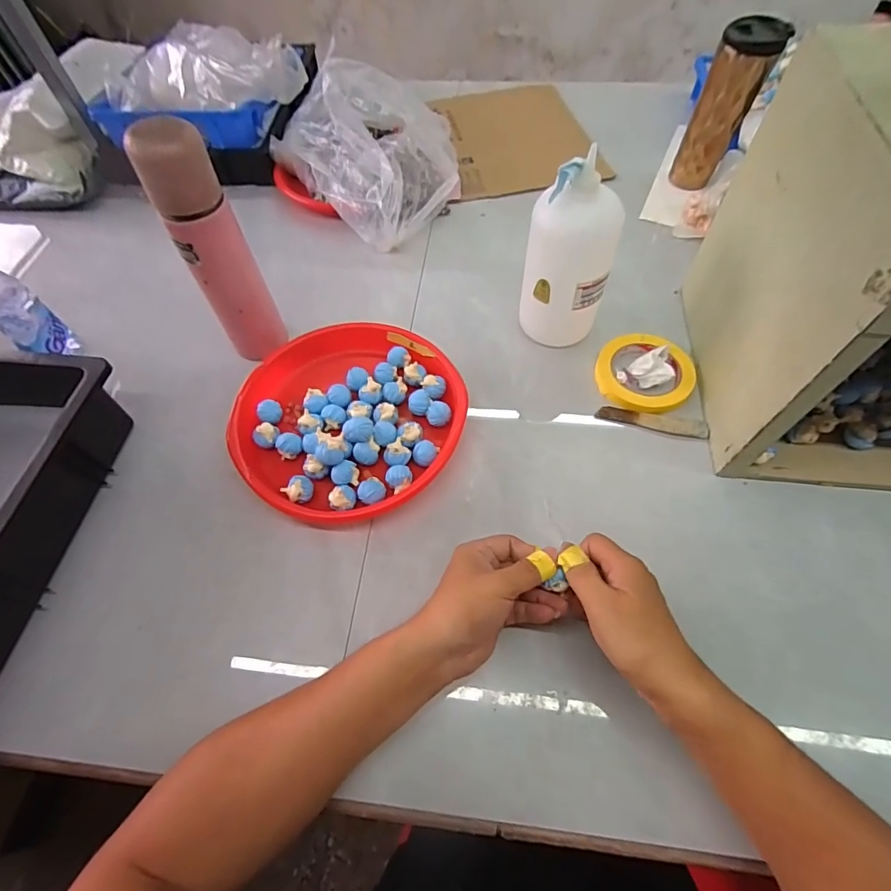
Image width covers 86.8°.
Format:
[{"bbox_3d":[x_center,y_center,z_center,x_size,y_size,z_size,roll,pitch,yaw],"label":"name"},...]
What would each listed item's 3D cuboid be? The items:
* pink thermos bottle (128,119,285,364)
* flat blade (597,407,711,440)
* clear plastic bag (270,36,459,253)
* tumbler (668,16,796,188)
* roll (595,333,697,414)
[{"bbox_3d":[-0.235,-0.197,0.497,0.061,0.243,0.053,-23,61,-9],"label":"pink thermos bottle"},{"bbox_3d":[0.232,-0.028,0.528,0.119,0.004,0.024,12,61,10],"label":"flat blade"},{"bbox_3d":[-0.113,-0.431,0.675,0.165,0.199,0.272,-37,64,-16],"label":"clear plastic bag"},{"bbox_3d":[0.389,-0.467,0.666,0.077,0.191,0.067,21,63,15],"label":"tumbler"},{"bbox_3d":[0.235,-0.085,0.559,0.111,0.014,0.111,-2,60,3],"label":"roll"}]

